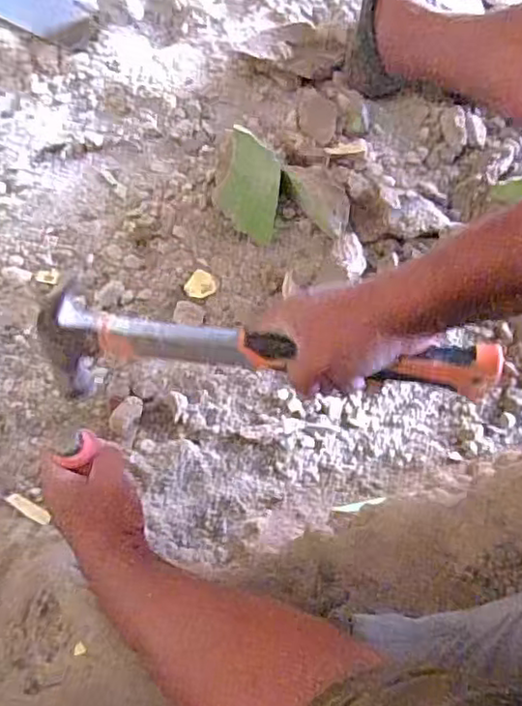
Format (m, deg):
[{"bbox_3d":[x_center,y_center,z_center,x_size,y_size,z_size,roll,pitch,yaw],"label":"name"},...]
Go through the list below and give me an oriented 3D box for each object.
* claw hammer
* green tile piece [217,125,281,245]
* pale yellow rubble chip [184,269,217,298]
[{"bbox_3d":[-0.002,0.003,0.473,0.334,0.084,0.034,4,35,9],"label":"claw hammer"},{"bbox_3d":[-0.012,-0.196,0.736,0.069,0.009,0.119,5,105,-13],"label":"green tile piece"},{"bbox_3d":[-0.071,-0.080,0.749,0.031,0.010,0.036,36,73,12],"label":"pale yellow rubble chip"}]

